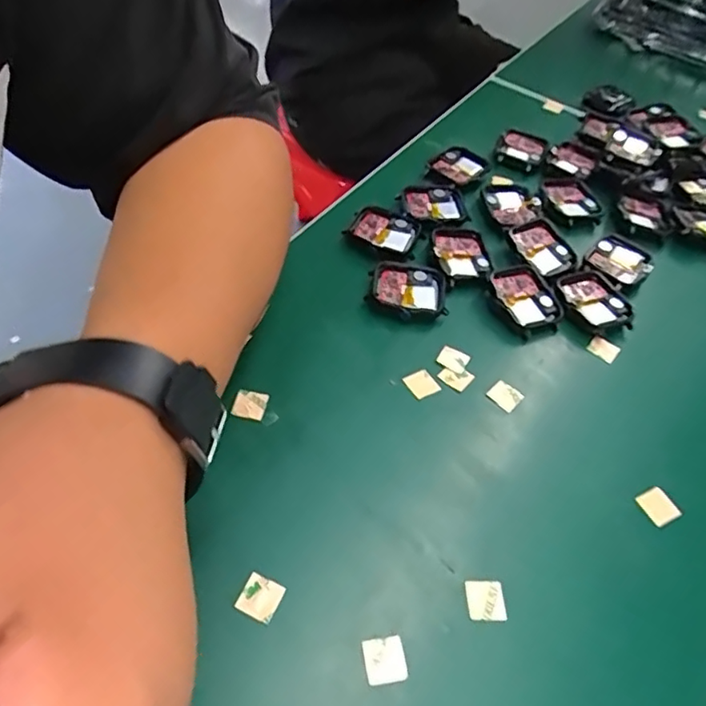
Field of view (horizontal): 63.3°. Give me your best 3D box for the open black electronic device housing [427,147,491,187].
[{"bbox_3d":[0.077,-0.139,0.426,0.040,0.007,0.040,33,54,20],"label":"open black electronic device housing"}]

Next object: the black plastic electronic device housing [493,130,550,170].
[{"bbox_3d":[0.132,-0.159,0.451,0.037,0.015,0.040,23,51,13],"label":"black plastic electronic device housing"}]

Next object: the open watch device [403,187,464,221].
[{"bbox_3d":[0.055,-0.102,0.394,0.040,0.006,0.037,5,50,-2],"label":"open watch device"}]

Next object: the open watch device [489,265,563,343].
[{"bbox_3d":[0.104,-0.031,0.345,0.036,0.016,0.045,-21,55,-22],"label":"open watch device"}]

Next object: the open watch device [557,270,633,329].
[{"bbox_3d":[0.149,-0.032,0.353,0.033,0.008,0.047,-21,55,-22],"label":"open watch device"}]

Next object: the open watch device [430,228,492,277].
[{"bbox_3d":[0.069,-0.062,0.365,0.033,0.011,0.038,-1,50,-7],"label":"open watch device"}]

